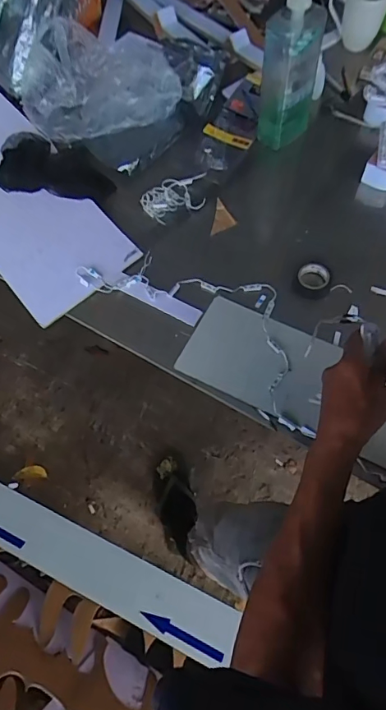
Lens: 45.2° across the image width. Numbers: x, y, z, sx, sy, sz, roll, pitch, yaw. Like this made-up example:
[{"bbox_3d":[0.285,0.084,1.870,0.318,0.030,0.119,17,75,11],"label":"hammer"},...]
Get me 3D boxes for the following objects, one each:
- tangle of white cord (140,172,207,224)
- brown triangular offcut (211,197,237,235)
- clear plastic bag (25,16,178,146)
[{"bbox_3d":[-0.028,-0.275,0.808,0.119,0.017,0.073,-22,65,-10],"label":"tangle of white cord"},{"bbox_3d":[0.056,-0.235,0.798,0.038,0.008,0.063,10,76,3],"label":"brown triangular offcut"},{"bbox_3d":[-0.161,-0.465,0.793,0.245,0.123,0.130,8,64,5],"label":"clear plastic bag"}]

